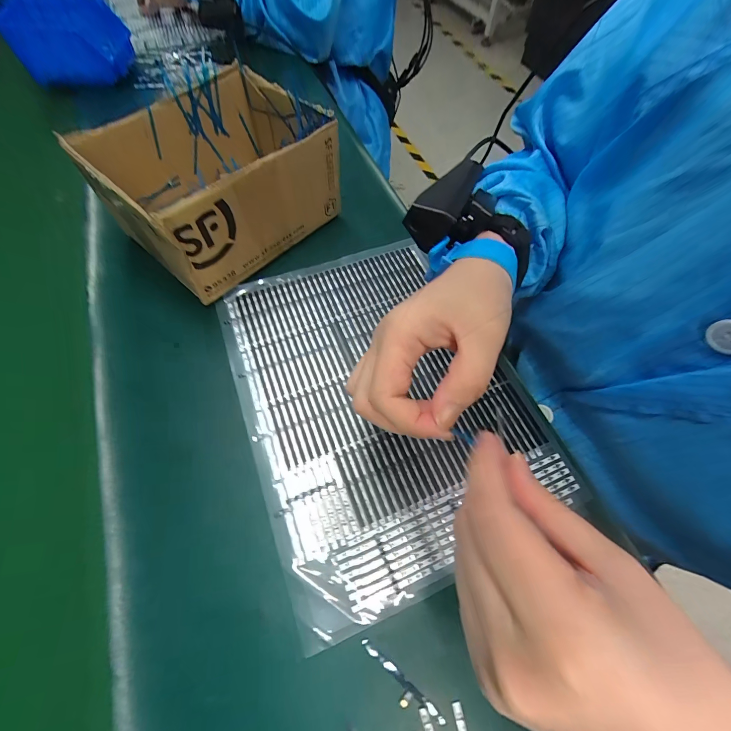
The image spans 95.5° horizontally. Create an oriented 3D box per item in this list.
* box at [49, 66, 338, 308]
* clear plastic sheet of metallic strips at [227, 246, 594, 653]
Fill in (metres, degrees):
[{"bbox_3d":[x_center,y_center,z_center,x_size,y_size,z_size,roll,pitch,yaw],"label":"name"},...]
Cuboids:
[{"bbox_3d":[-0.146,-0.191,0.346,0.156,0.102,0.199,41,68,17],"label":"box"},{"bbox_3d":[0.012,0.019,0.302,0.235,0.008,0.306,-19,65,-12],"label":"clear plastic sheet of metallic strips"}]

